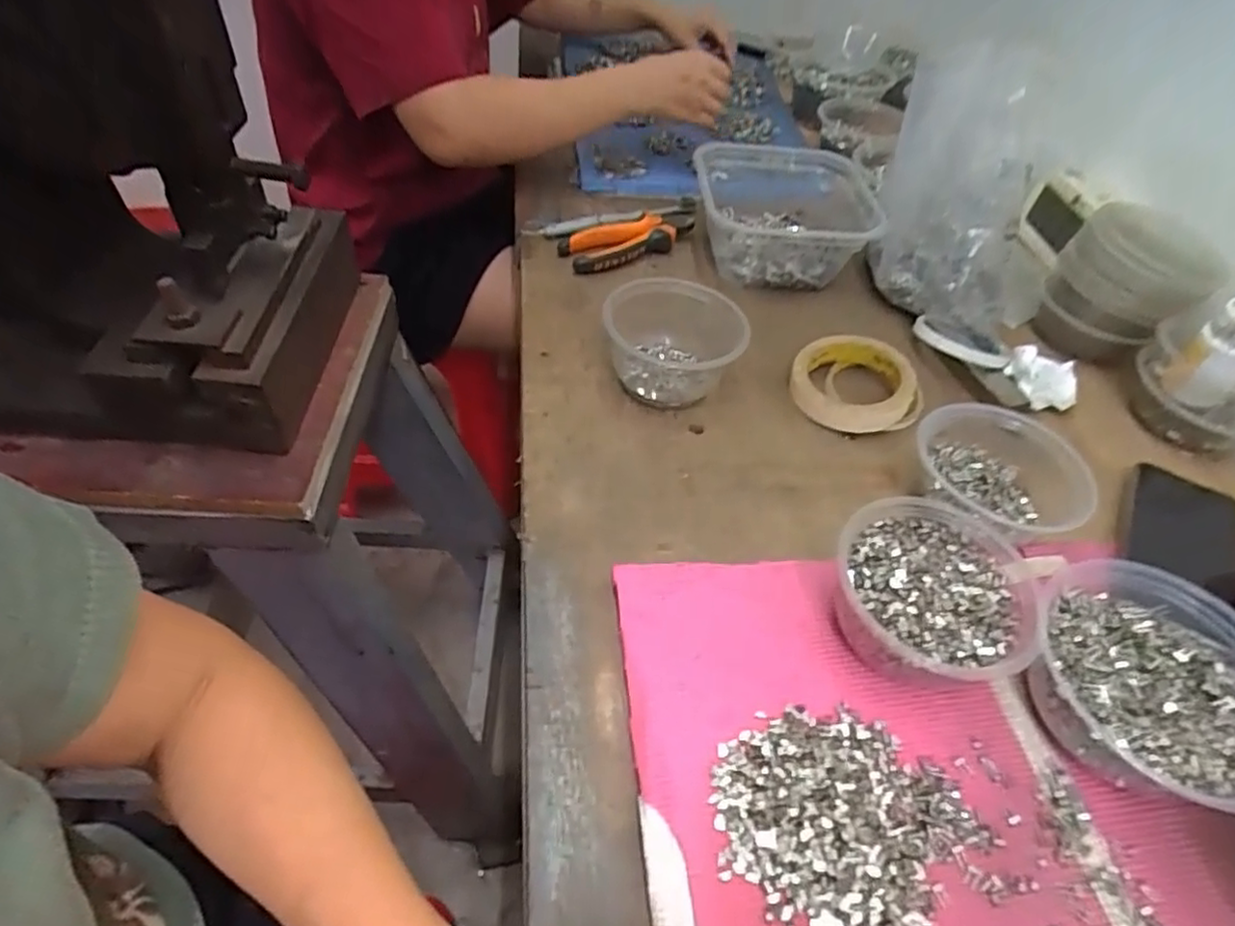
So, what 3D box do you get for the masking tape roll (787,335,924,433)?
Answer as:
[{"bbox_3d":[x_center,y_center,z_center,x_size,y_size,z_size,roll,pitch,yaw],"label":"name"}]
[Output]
[{"bbox_3d":[0.202,-0.068,0.577,0.102,0.027,0.098,4,49,-4],"label":"masking tape roll"}]

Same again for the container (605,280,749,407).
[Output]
[{"bbox_3d":[0.047,-0.100,0.567,0.112,0.056,0.112,4,49,-4],"label":"container"}]

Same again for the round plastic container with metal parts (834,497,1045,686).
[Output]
[{"bbox_3d":[0.187,0.082,0.412,0.108,0.055,0.114,4,49,-4],"label":"round plastic container with metal parts"}]

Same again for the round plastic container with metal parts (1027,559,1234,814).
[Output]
[{"bbox_3d":[0.301,0.126,0.384,0.122,0.052,0.134,4,49,-4],"label":"round plastic container with metal parts"}]

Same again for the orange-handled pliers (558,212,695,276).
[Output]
[{"bbox_3d":[0.020,-0.231,0.694,0.144,0.022,0.064,-14,52,-18],"label":"orange-handled pliers"}]

